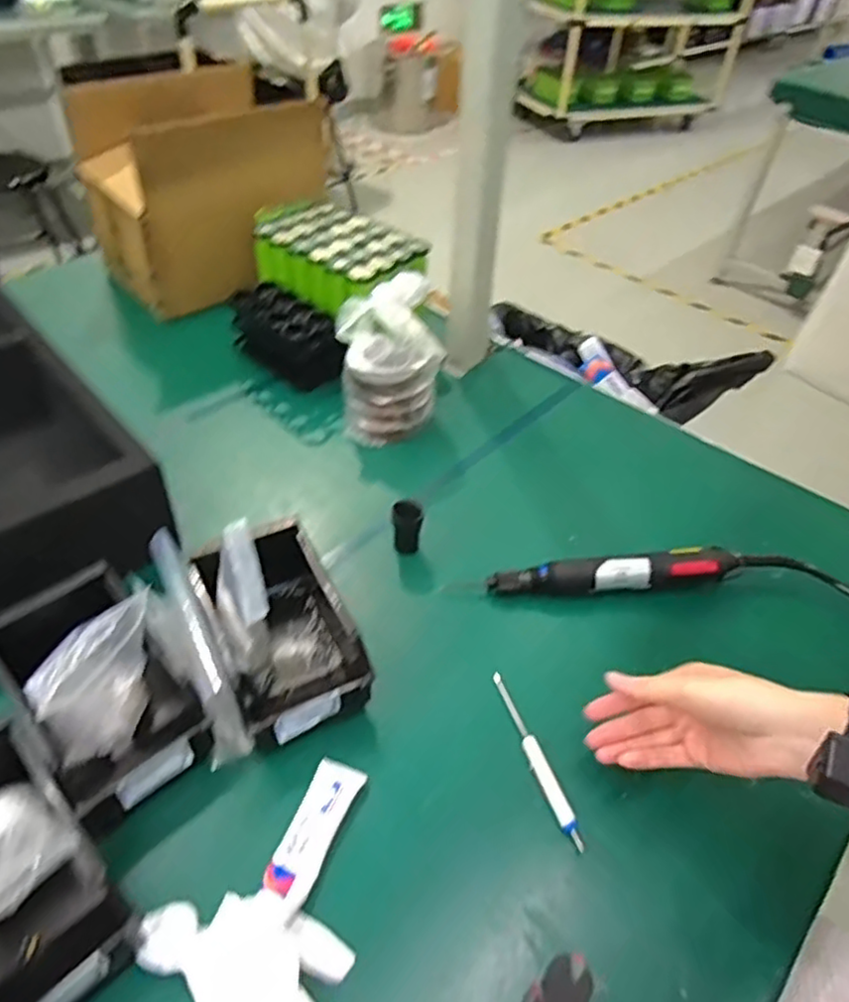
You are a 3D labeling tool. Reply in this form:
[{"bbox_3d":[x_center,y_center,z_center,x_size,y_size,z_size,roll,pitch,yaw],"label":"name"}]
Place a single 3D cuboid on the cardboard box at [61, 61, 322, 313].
[{"bbox_3d":[-0.325,-0.472,0.994,0.309,0.226,0.227,-28,54,-29],"label":"cardboard box"}]

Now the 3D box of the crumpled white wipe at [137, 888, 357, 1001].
[{"bbox_3d":[-0.113,0.284,0.411,0.129,0.026,0.074,20,47,14],"label":"crumpled white wipe"}]

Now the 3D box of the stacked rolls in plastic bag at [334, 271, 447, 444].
[{"bbox_3d":[-0.041,-0.163,0.788,0.114,0.153,0.120,-2,45,-4],"label":"stacked rolls in plastic bag"}]

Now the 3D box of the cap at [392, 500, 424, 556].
[{"bbox_3d":[-0.017,0.027,0.665,0.029,0.056,0.024,-5,46,-10],"label":"cap"}]

